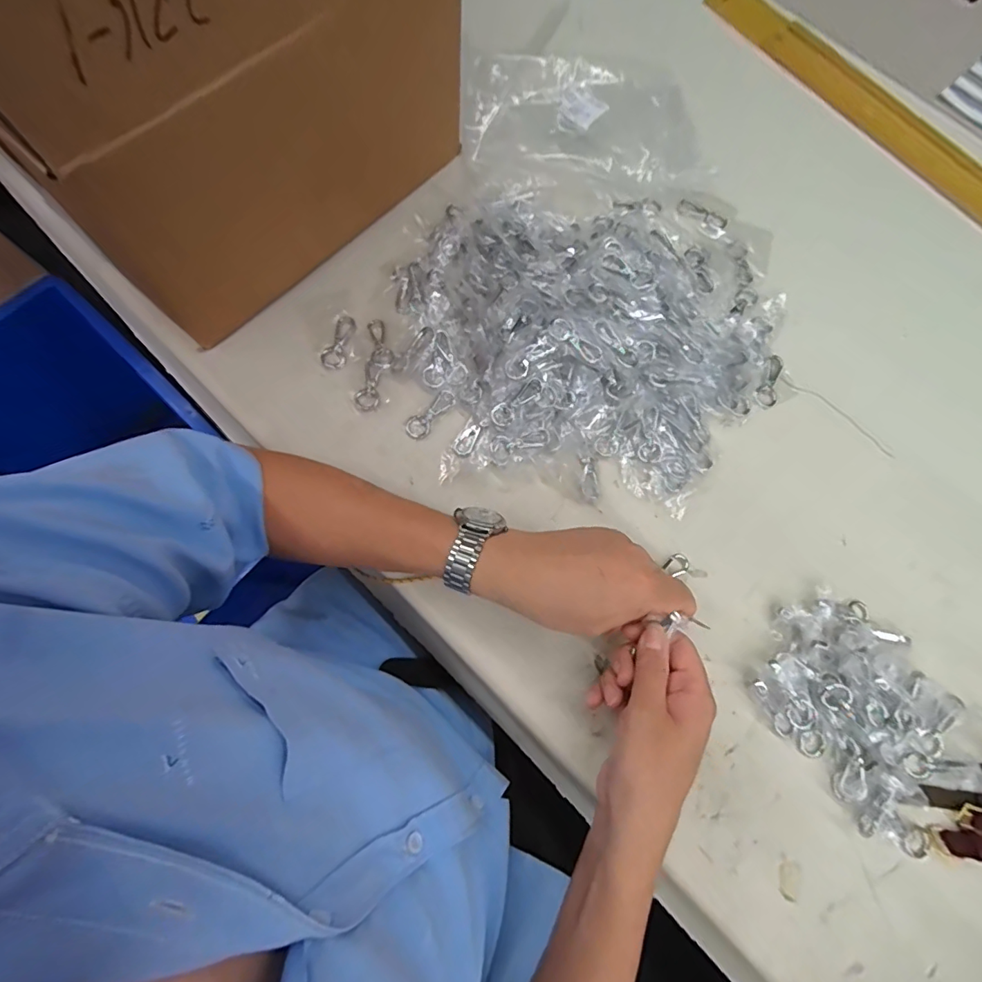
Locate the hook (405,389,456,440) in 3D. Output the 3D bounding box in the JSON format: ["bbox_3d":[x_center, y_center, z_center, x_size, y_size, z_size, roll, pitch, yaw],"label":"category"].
[{"bbox_3d":[-0.057,-0.074,0.462,0.059,0.008,0.022,-41,79,-12],"label":"hook"}]

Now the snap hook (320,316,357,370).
[{"bbox_3d":[-0.150,-0.149,0.478,0.023,0.004,0.058,15,75,2],"label":"snap hook"}]

